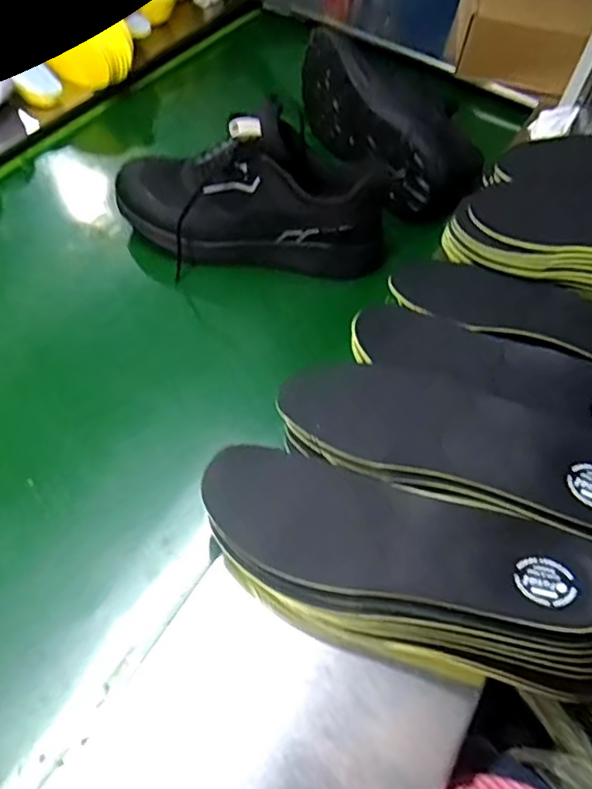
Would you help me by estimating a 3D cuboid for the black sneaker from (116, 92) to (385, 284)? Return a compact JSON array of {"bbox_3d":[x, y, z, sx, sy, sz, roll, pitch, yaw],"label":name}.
[{"bbox_3d":[-0.052,-0.231,0.691,0.318,0.166,0.106,4,57,-2],"label":"black sneaker"}]

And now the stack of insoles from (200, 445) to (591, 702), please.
[{"bbox_3d":[0.076,0.138,0.476,0.333,0.107,0.123,19,57,7],"label":"stack of insoles"}]

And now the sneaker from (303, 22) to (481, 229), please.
[{"bbox_3d":[0.128,-0.372,0.817,0.113,0.115,0.306,-21,61,-18],"label":"sneaker"}]

